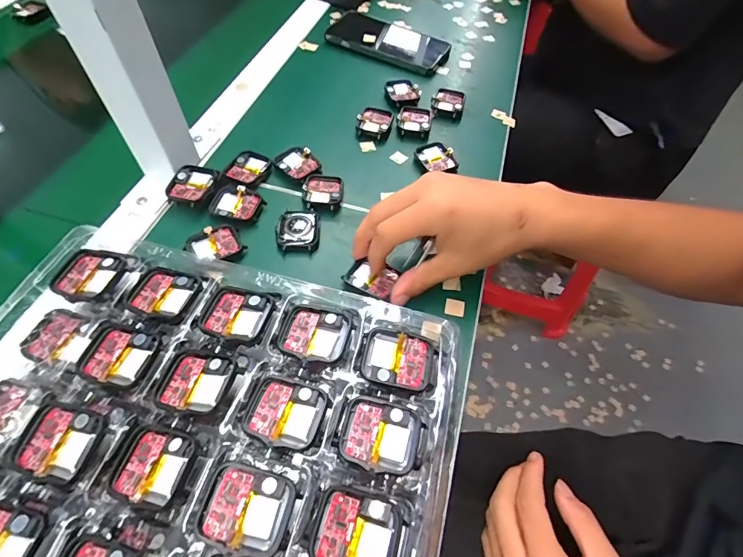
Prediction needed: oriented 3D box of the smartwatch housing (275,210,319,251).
[{"bbox_3d":[-0.067,-0.045,0.364,0.037,0.009,0.045,0,56,-2],"label":"smartwatch housing"}]

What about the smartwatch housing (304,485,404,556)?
[{"bbox_3d":[-0.007,0.126,0.201,0.043,0.006,0.036,16,57,8],"label":"smartwatch housing"}]

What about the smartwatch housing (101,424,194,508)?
[{"bbox_3d":[-0.117,0.099,0.215,0.042,0.012,0.035,14,57,7],"label":"smartwatch housing"}]

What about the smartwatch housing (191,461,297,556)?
[{"bbox_3d":[-0.063,0.116,0.203,0.041,0.012,0.036,13,57,7],"label":"smartwatch housing"}]

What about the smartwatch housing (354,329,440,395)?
[{"bbox_3d":[0.016,0.052,0.255,0.045,0.006,0.035,12,56,6],"label":"smartwatch housing"}]

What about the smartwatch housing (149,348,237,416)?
[{"bbox_3d":[-0.105,0.061,0.240,0.043,0.014,0.037,15,57,8],"label":"smartwatch housing"}]

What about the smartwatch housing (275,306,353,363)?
[{"bbox_3d":[-0.038,0.037,0.264,0.043,0.008,0.035,11,56,5],"label":"smartwatch housing"}]

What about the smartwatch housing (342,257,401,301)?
[{"bbox_3d":[0.000,-0.001,0.336,0.042,0.006,0.033,20,58,11],"label":"smartwatch housing"}]

